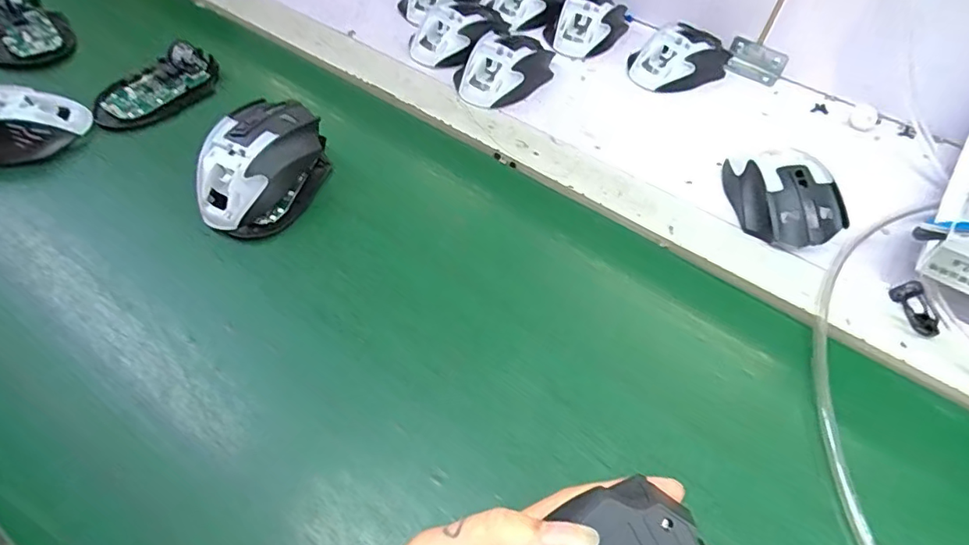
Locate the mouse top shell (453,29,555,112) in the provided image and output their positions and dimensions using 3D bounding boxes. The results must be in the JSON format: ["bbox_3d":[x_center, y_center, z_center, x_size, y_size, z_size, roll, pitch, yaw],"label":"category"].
[{"bbox_3d":[0.020,-0.205,0.525,0.108,0.034,0.065,-35,63,-25],"label":"mouse top shell"}]

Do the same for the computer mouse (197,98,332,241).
[{"bbox_3d":[-0.171,-0.084,0.412,0.069,0.051,0.109,22,56,12],"label":"computer mouse"}]

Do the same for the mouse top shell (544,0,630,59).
[{"bbox_3d":[0.111,-0.274,0.584,0.072,0.034,0.094,30,58,18],"label":"mouse top shell"}]

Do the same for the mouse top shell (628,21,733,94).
[{"bbox_3d":[0.209,-0.227,0.556,0.114,0.036,0.070,-26,59,-20],"label":"mouse top shell"}]

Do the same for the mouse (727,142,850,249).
[{"bbox_3d":[0.239,-0.067,0.434,0.068,0.038,0.110,-7,55,-8],"label":"mouse"}]

